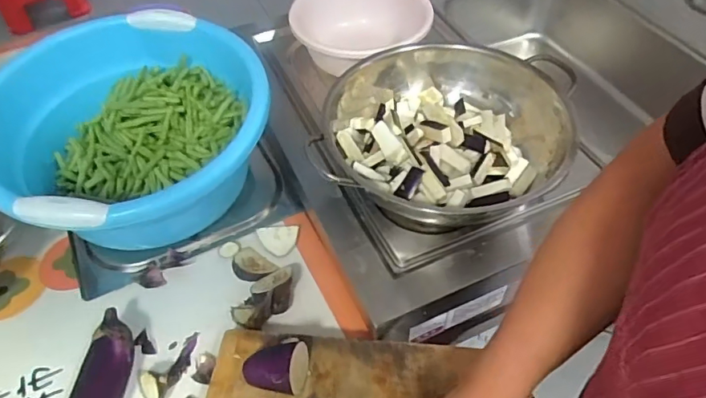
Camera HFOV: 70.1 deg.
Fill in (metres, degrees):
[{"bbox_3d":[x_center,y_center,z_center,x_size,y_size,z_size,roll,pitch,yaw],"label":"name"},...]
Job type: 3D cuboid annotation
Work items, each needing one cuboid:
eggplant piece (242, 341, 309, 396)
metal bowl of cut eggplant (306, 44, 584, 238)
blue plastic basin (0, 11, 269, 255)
[{"bbox_3d":[-0.080,0.175,0.528,0.067,0.040,0.051,5,51,6],"label":"eggplant piece"},{"bbox_3d":[0.119,-0.087,0.687,0.310,0.085,0.306,-1,50,1],"label":"metal bowl of cut eggplant"},{"bbox_3d":[-0.275,-0.083,0.669,0.323,0.184,0.314,-1,50,1],"label":"blue plastic basin"}]

